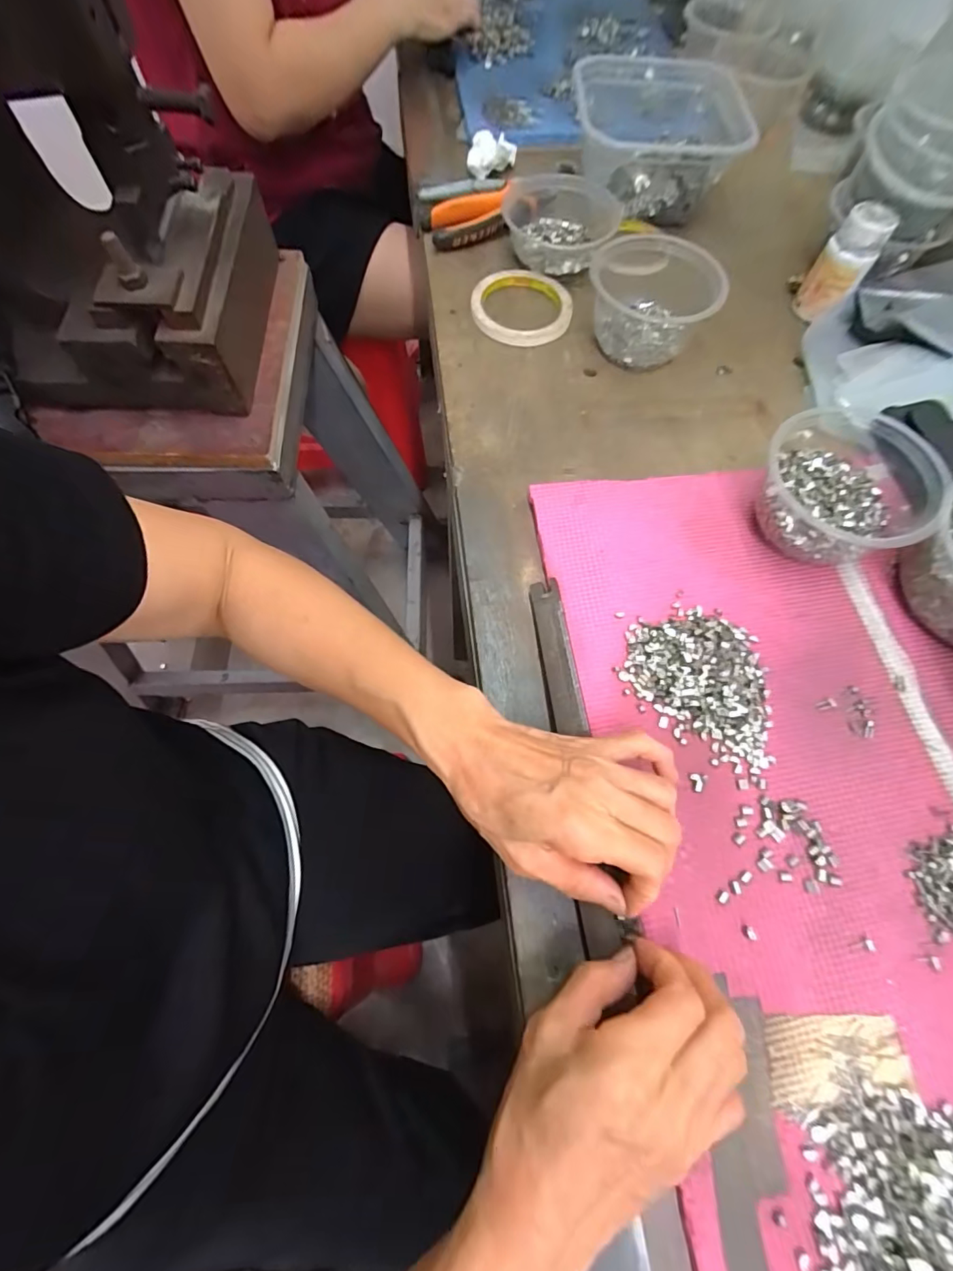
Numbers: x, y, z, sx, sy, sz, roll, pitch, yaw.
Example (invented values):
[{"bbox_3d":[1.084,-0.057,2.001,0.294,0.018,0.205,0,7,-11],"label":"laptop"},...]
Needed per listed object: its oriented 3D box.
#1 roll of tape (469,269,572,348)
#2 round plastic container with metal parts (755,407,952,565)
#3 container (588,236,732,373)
[{"bbox_3d":[0.044,-0.322,0.485,0.096,0.014,0.093,1,68,-2],"label":"roll of tape"},{"bbox_3d":[0.262,-0.103,0.362,0.102,0.069,0.111,1,68,-2],"label":"round plastic container with metal parts"},{"bbox_3d":[0.162,-0.317,0.460,0.110,0.056,0.133,5,68,-1],"label":"container"}]

